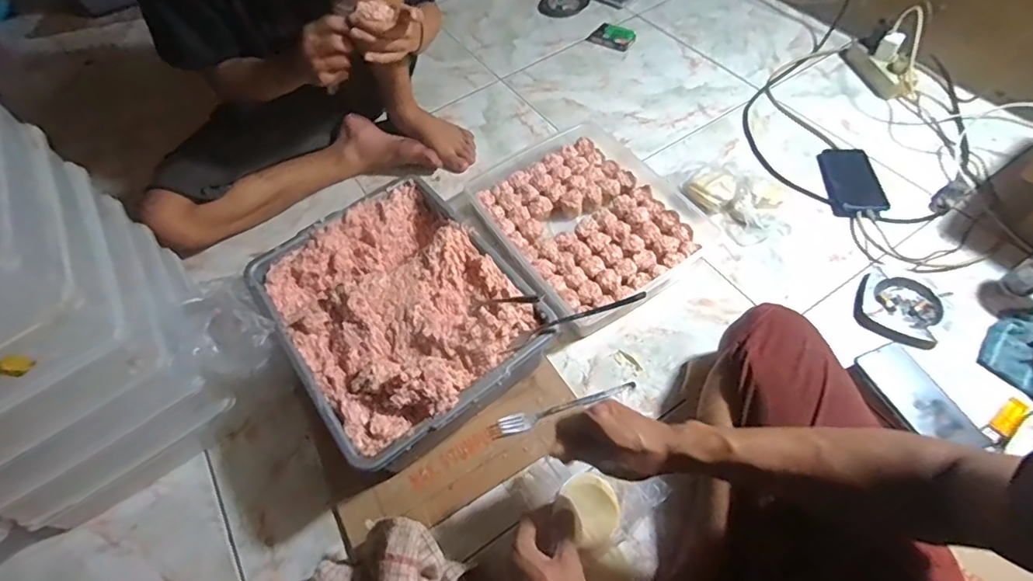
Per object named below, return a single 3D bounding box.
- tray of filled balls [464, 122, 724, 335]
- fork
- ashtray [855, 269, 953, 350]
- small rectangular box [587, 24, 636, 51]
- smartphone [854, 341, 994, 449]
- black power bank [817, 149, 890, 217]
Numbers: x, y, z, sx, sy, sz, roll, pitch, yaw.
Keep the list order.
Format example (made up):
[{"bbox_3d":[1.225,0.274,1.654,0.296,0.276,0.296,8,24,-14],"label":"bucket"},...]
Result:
[{"bbox_3d":[0.108,-0.134,0.869,0.293,0.050,0.387,-29,61,-13],"label":"tray of filled balls"},{"bbox_3d":[0.065,0.165,0.697,0.213,0.017,0.026,-15,59,-5],"label":"fork"},{"bbox_3d":[0.572,0.025,0.743,0.113,0.024,0.120,28,65,20],"label":"ashtray"},{"bbox_3d":[0.225,-0.597,1.180,0.101,0.022,0.063,23,62,19],"label":"small rectangular box"},{"bbox_3d":[0.520,0.140,0.650,0.061,0.011,0.148,-32,65,8],"label":"smartphone"},{"bbox_3d":[0.592,-0.196,0.886,0.088,0.018,0.162,1,59,5],"label":"black power bank"}]

